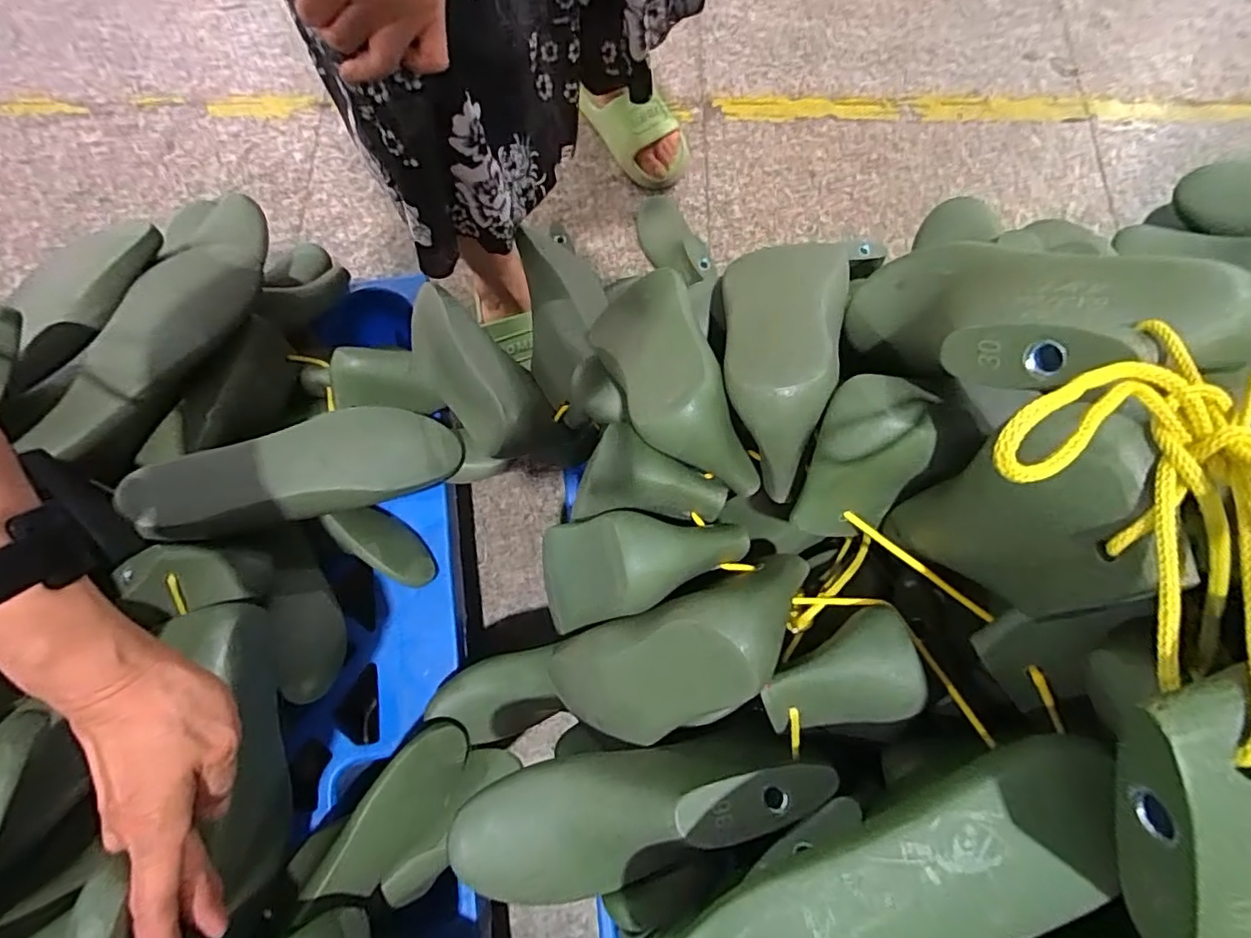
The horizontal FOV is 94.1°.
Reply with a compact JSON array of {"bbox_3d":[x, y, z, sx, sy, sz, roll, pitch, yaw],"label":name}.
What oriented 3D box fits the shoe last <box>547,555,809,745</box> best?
[{"bbox_3d":[0.024,0.117,0.359,0.072,0.216,0.074,-16,72,-42],"label":"shoe last"}]

